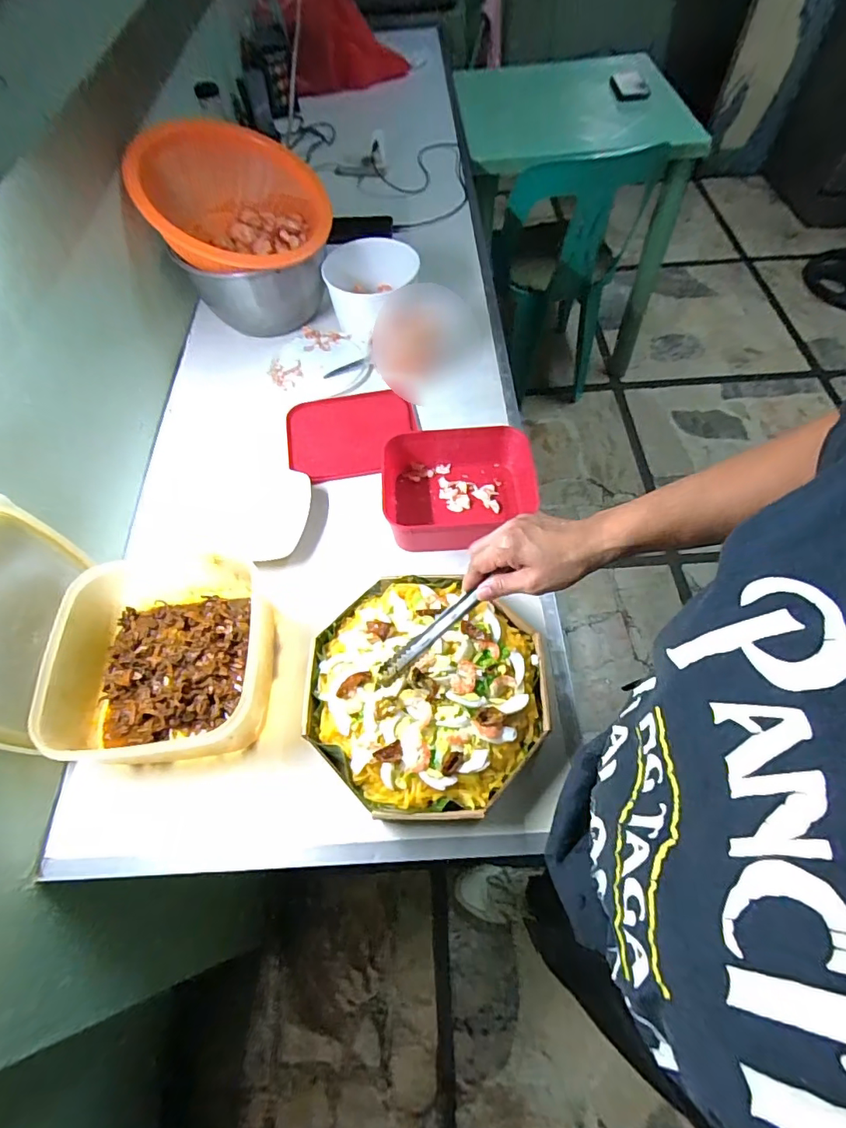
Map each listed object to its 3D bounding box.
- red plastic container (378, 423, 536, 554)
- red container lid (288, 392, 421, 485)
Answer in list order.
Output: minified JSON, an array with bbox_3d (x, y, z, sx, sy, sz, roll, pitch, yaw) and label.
[{"bbox_3d":[0.050,-0.098,0.679,0.212,0.072,0.166,-5,60,0],"label":"red plastic container"},{"bbox_3d":[-0.109,-0.204,0.777,0.195,0.022,0.170,-11,60,-3],"label":"red container lid"}]

